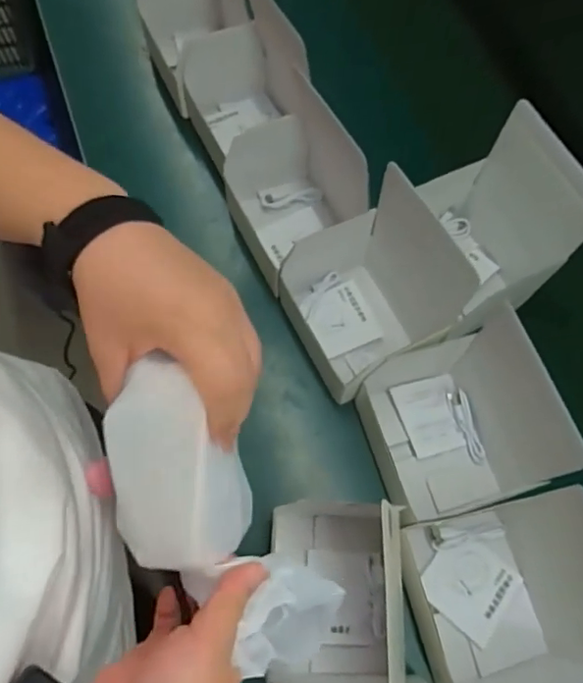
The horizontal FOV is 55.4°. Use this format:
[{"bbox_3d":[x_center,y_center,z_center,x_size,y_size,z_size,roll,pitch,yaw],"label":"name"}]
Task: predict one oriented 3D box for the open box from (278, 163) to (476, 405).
[{"bbox_3d":[0.075,-0.054,0.568,0.132,0.176,0.155,-24,68,-13],"label":"open box"}]

